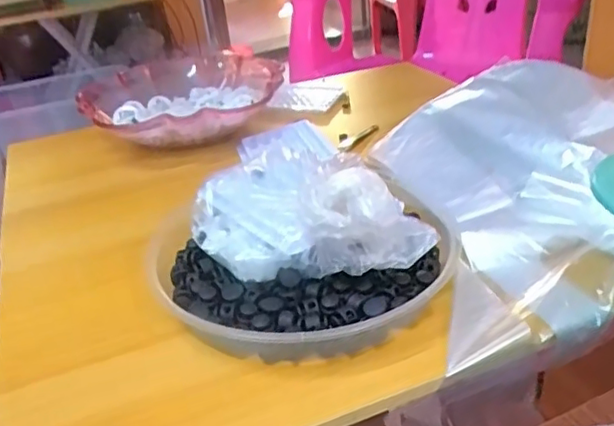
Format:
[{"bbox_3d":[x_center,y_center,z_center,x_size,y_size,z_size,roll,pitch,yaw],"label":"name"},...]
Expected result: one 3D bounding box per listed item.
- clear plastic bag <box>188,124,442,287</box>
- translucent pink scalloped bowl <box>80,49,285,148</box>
[{"bbox_3d":[-0.005,-0.002,0.464,0.127,0.085,0.175,-26,36,-29],"label":"clear plastic bag"},{"bbox_3d":[-0.156,-0.154,0.794,0.250,0.055,0.277,-14,31,-12],"label":"translucent pink scalloped bowl"}]

